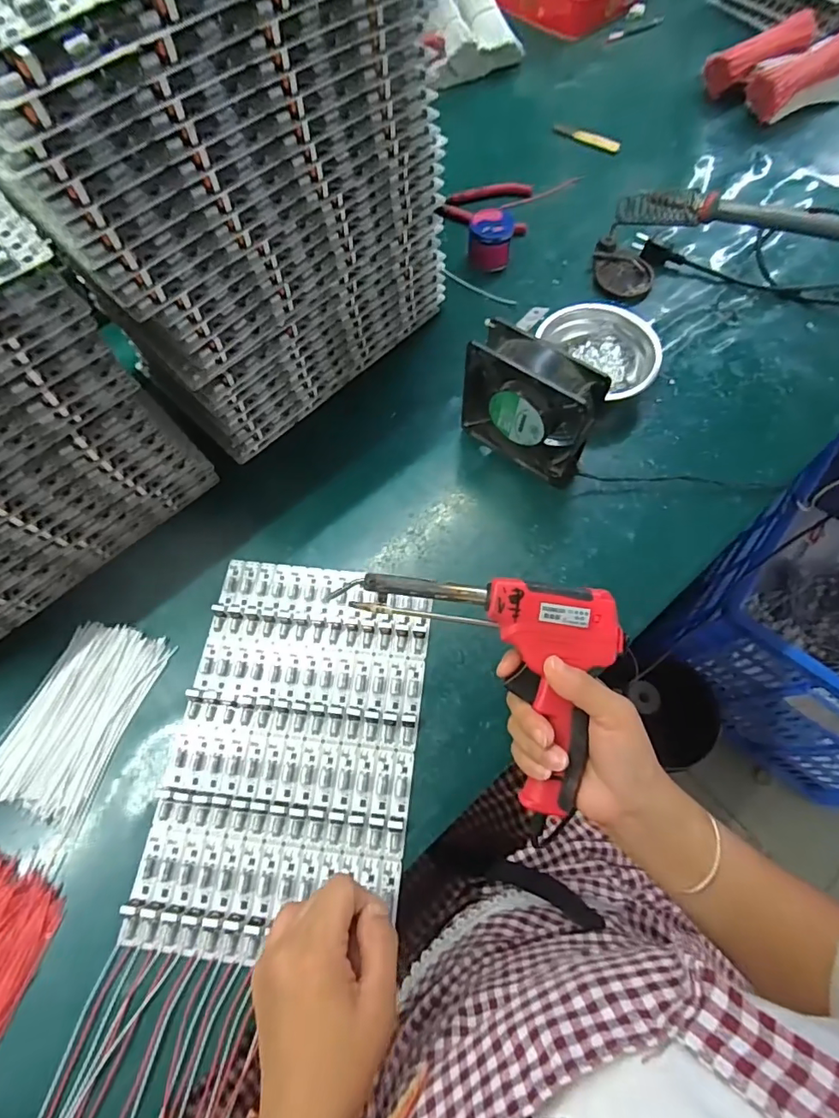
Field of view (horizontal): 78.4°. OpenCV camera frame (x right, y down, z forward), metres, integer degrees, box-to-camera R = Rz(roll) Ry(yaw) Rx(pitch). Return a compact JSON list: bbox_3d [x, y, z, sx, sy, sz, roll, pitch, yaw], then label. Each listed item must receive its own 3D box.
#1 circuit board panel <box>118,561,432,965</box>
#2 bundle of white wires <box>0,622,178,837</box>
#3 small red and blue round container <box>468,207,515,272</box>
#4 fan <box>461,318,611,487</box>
[{"bbox_3d":[-0.100,0.144,0.416,0.192,0.011,0.291,5,66,3],"label":"circuit board panel"},{"bbox_3d":[-0.287,0.133,0.432,0.099,0.018,0.160,21,68,9],"label":"bundle of white wires"},{"bbox_3d":[0.086,-0.388,0.623,0.053,0.043,0.049,3,65,3],"label":"small red and blue round container"},{"bbox_3d":[0.101,-0.140,0.484,0.121,0.122,0.044,34,70,16],"label":"fan"}]

